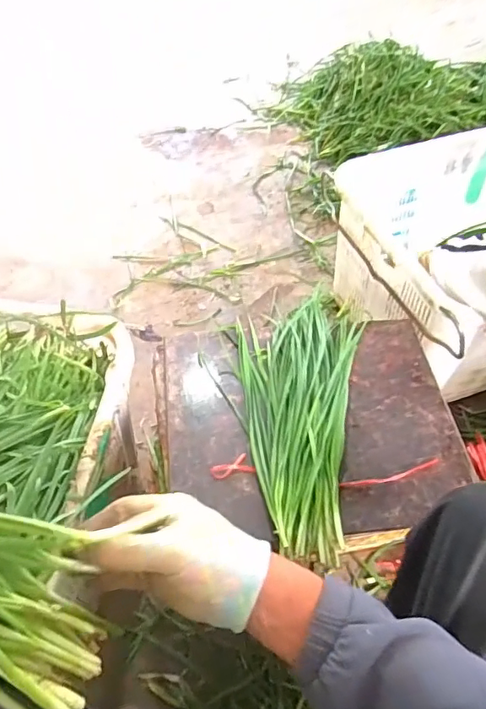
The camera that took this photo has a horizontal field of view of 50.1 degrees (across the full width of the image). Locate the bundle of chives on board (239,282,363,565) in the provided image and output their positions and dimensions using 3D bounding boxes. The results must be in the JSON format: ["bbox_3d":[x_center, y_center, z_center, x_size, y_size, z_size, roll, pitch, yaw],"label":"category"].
[{"bbox_3d":[0.080,0.064,0.806,0.206,0.036,0.455,6,53,4],"label":"bundle of chives on board"}]

